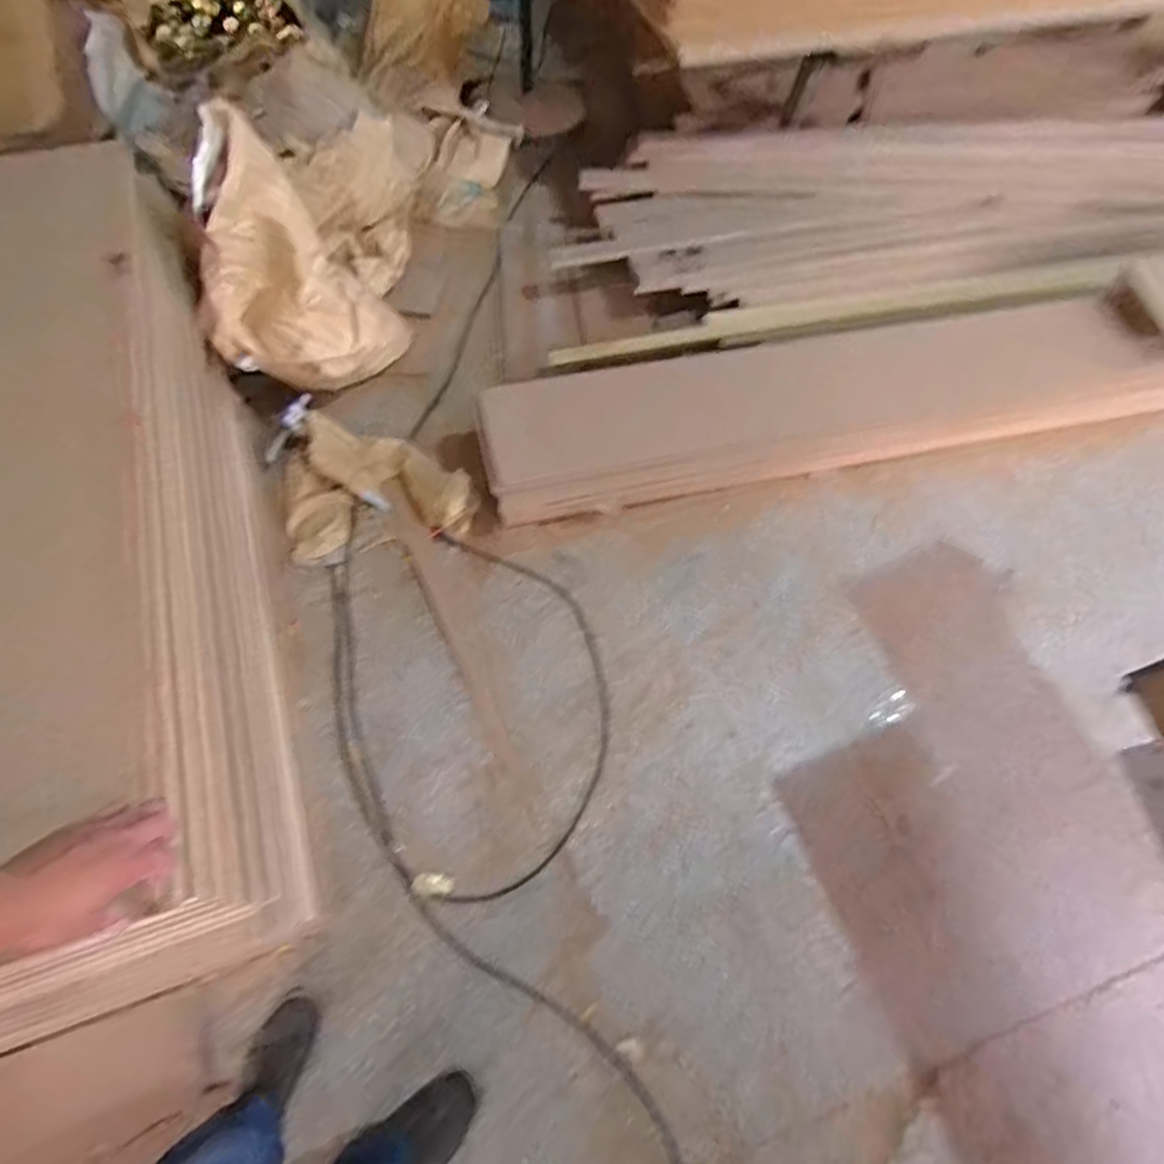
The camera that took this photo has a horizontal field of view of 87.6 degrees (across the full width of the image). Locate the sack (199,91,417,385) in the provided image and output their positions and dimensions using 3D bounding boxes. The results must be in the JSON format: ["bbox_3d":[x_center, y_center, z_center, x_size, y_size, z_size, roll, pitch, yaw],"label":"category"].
[{"bbox_3d":[-0.596,-0.649,1.314,0.177,0.584,0.469,17,65,5],"label":"sack"}]

